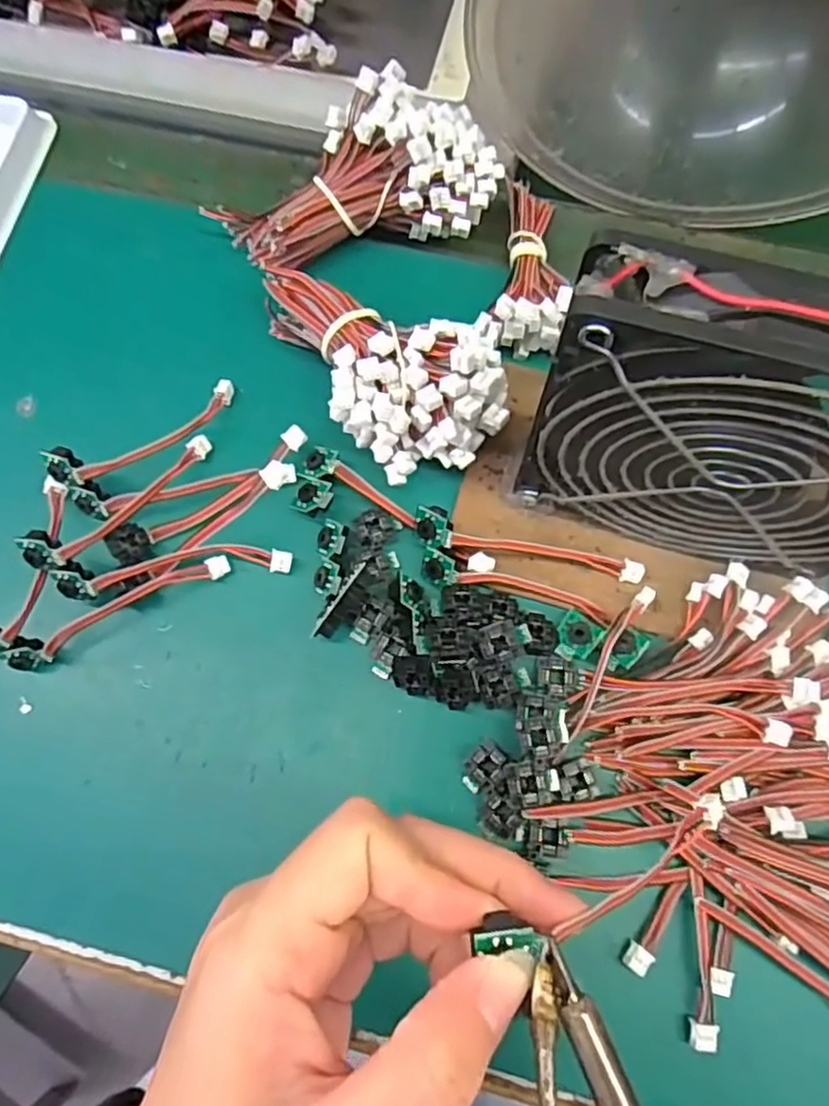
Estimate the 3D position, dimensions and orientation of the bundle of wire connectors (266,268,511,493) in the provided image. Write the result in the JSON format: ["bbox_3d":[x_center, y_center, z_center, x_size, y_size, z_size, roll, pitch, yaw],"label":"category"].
[{"bbox_3d":[-0.011,-0.080,0.271,0.064,0.040,0.109,-34,76,-7],"label":"bundle of wire connectors"}]

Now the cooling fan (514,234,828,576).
[{"bbox_3d":[0.099,-0.032,0.210,0.120,0.126,0.029,16,76,6],"label":"cooling fan"}]

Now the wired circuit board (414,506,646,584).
[{"bbox_3d":[0.044,-0.002,0.259,0.087,0.019,0.014,10,75,5],"label":"wired circuit board"}]

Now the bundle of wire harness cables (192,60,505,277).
[{"bbox_3d":[-0.028,-0.158,0.294,0.122,0.047,0.047,-14,74,13],"label":"bundle of wire harness cables"}]

